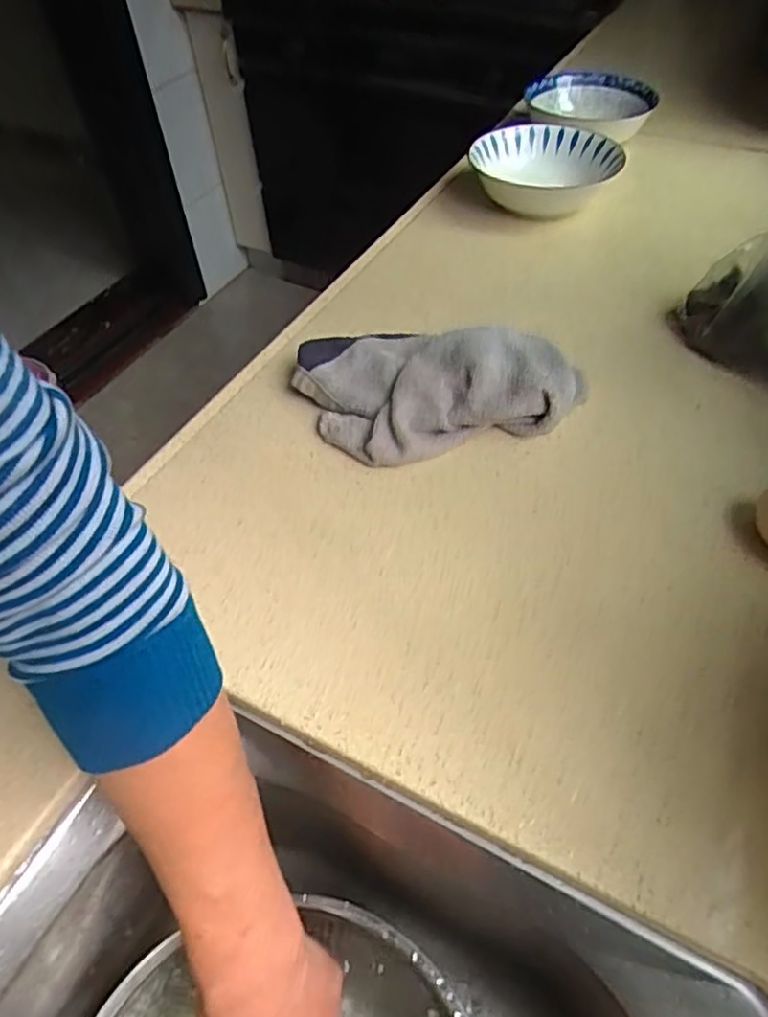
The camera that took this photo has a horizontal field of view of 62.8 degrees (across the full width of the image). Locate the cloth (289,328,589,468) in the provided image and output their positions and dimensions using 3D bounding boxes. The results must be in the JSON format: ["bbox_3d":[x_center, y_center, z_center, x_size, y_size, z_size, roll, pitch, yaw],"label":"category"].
[{"bbox_3d":[0.046,-0.108,0.521,0.234,0.045,0.146,-7,51,-4],"label":"cloth"}]

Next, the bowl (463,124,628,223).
[{"bbox_3d":[0.191,-0.409,0.755,0.169,0.054,0.175,-1,51,1],"label":"bowl"}]

